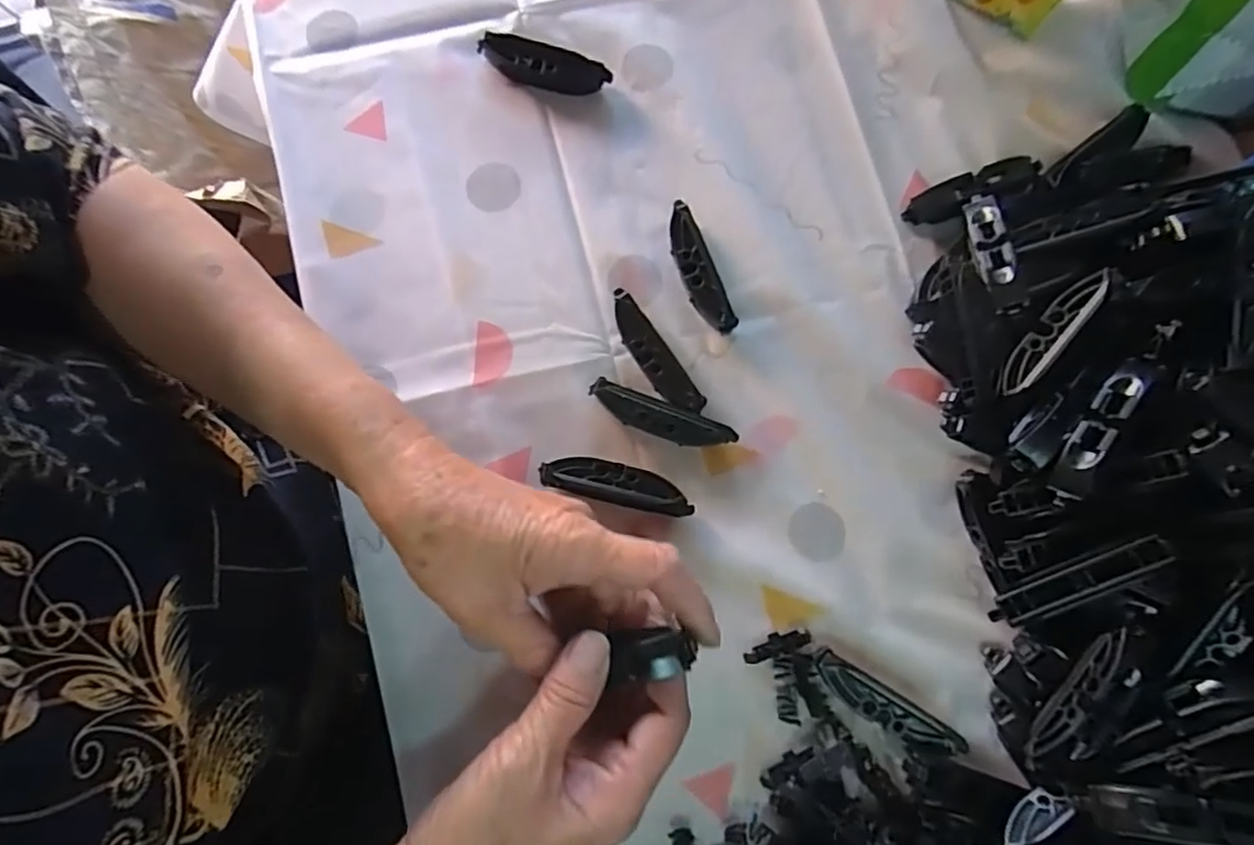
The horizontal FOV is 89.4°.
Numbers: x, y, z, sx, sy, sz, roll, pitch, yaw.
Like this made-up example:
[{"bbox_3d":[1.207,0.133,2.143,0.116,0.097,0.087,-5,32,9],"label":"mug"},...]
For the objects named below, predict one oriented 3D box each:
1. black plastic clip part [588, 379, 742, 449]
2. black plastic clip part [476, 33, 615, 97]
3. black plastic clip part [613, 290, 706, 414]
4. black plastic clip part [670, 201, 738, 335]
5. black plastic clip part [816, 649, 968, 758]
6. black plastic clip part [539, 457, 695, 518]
[{"bbox_3d":[0.019,-0.002,0.345,0.081,0.017,0.017,19,79,4],"label":"black plastic clip part"},{"bbox_3d":[-0.051,-0.219,0.388,0.080,0.016,0.019,18,79,4],"label":"black plastic clip part"},{"bbox_3d":[0.014,-0.037,0.351,0.018,0.017,0.079,-36,81,-7],"label":"black plastic clip part"},{"bbox_3d":[0.039,-0.087,0.360,0.018,0.015,0.078,-21,79,-4],"label":"black plastic clip part"},{"bbox_3d":[0.129,0.143,0.316,0.079,0.015,0.019,32,80,6],"label":"black plastic clip part"},{"bbox_3d":[-0.005,0.033,0.339,0.080,0.015,0.021,12,79,3],"label":"black plastic clip part"}]

